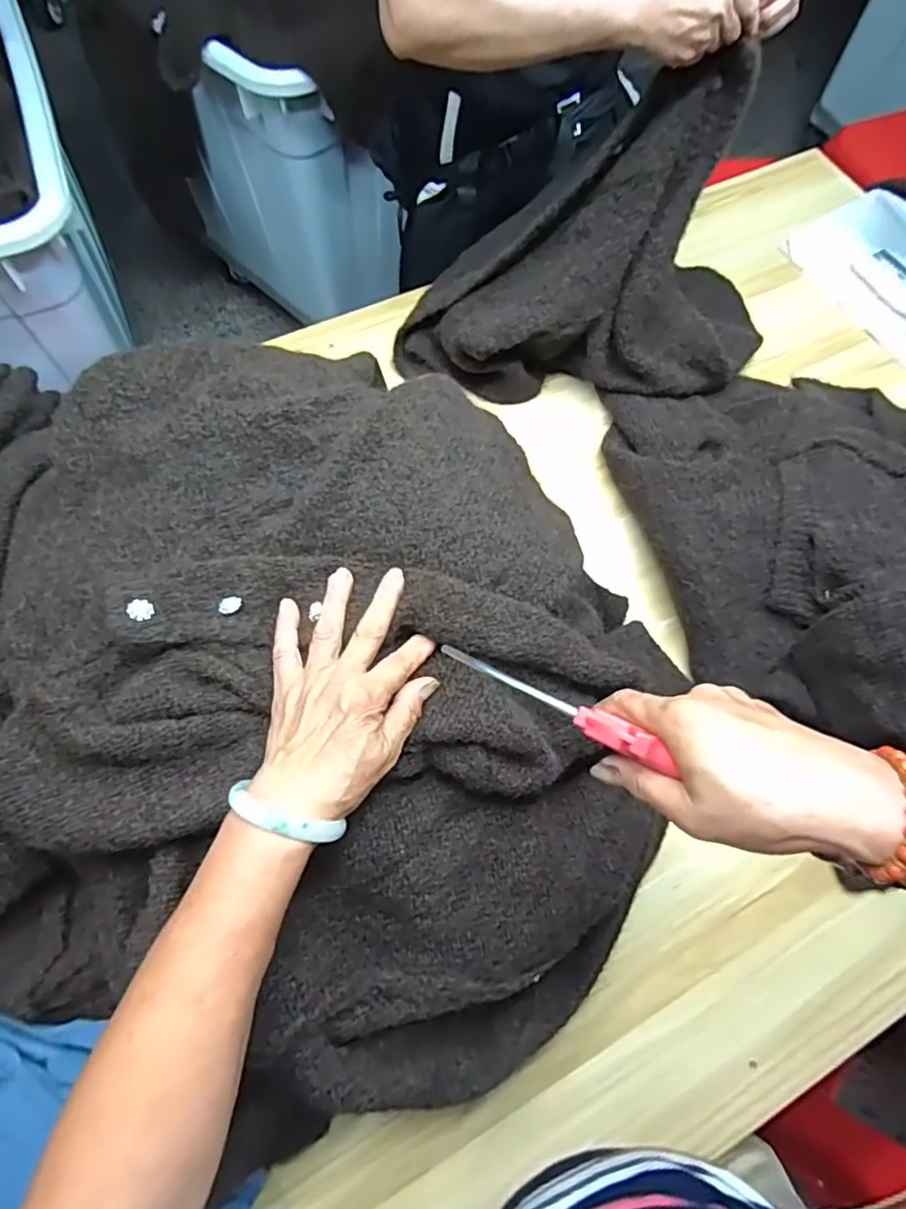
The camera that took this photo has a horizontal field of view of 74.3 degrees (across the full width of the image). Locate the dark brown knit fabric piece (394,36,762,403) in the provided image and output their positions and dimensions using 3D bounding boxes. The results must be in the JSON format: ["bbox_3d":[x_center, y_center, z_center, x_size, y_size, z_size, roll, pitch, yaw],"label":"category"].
[{"bbox_3d":[0.172,-0.392,0.678,0.454,0.286,0.193,-4,69,-4],"label":"dark brown knit fabric piece"}]

